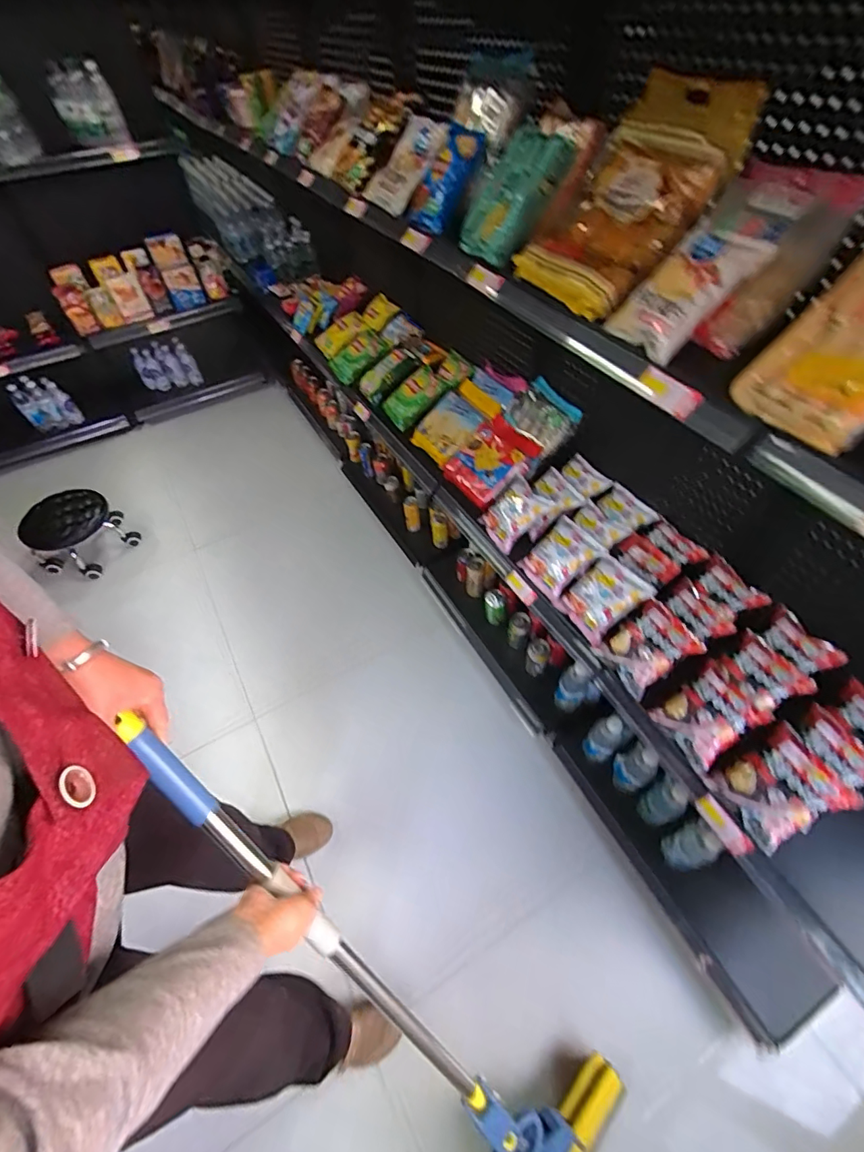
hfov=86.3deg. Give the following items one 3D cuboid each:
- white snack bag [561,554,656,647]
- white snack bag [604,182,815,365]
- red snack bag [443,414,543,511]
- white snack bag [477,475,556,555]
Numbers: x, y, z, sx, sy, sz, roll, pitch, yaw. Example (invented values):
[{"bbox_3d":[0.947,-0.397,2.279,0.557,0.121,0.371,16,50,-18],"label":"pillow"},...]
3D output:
[{"bbox_3d":[0.389,0.047,1.054,0.174,0.036,0.136,-45,61,8],"label":"white snack bag"},{"bbox_3d":[0.404,-0.455,0.675,0.282,0.055,0.143,-49,60,6],"label":"white snack bag"},{"bbox_3d":[0.160,-0.329,1.302,0.230,0.045,0.198,-46,60,7],"label":"red snack bag"},{"bbox_3d":[0.213,-0.164,1.220,0.167,0.038,0.130,-53,57,18],"label":"white snack bag"}]

